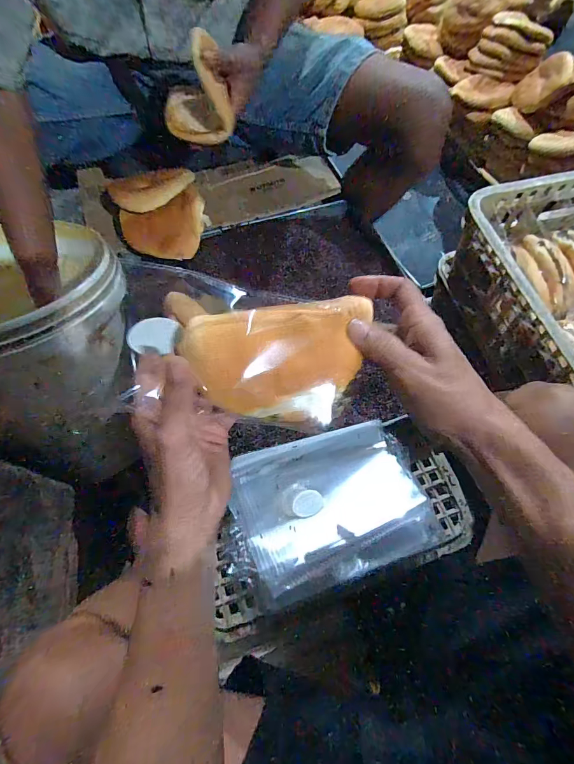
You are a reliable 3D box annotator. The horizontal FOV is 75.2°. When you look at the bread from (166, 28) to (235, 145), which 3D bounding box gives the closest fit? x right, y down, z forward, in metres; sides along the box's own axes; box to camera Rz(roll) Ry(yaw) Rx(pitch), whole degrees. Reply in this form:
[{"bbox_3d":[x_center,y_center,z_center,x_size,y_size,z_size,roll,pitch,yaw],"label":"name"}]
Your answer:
[{"bbox_3d":[-0.129,-0.396,0.515,0.077,0.113,0.089,-23,67,-11],"label":"bread"}]

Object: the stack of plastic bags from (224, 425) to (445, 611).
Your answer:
[{"bbox_3d":[0.056,0.152,0.476,0.236,0.026,0.174,-17,66,-9],"label":"stack of plastic bags"}]

